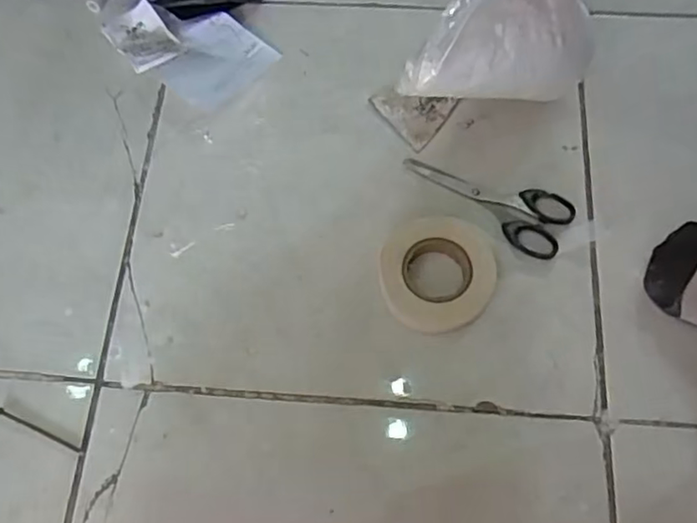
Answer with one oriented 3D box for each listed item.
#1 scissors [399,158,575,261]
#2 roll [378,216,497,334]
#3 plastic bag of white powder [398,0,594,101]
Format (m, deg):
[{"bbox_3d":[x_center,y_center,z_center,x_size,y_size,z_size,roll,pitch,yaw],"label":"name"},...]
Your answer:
[{"bbox_3d":[0.126,-0.063,0.564,0.151,0.006,0.064,36,73,14],"label":"scissors"},{"bbox_3d":[0.074,0.009,0.528,0.095,0.024,0.094,0,68,1],"label":"roll"},{"bbox_3d":[0.136,-0.181,0.503,0.173,0.114,0.030,-8,43,-30],"label":"plastic bag of white powder"}]

